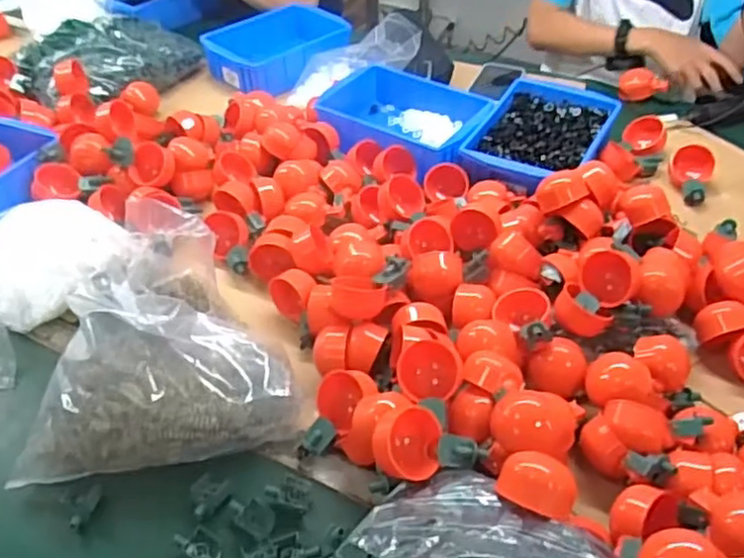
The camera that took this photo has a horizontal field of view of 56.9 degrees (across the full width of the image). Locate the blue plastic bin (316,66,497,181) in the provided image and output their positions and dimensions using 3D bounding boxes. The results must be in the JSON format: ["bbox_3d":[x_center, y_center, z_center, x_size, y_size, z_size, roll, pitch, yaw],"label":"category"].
[{"bbox_3d":[0.059,-0.255,1.110,0.253,0.068,0.217,24,48,24],"label":"blue plastic bin"}]

